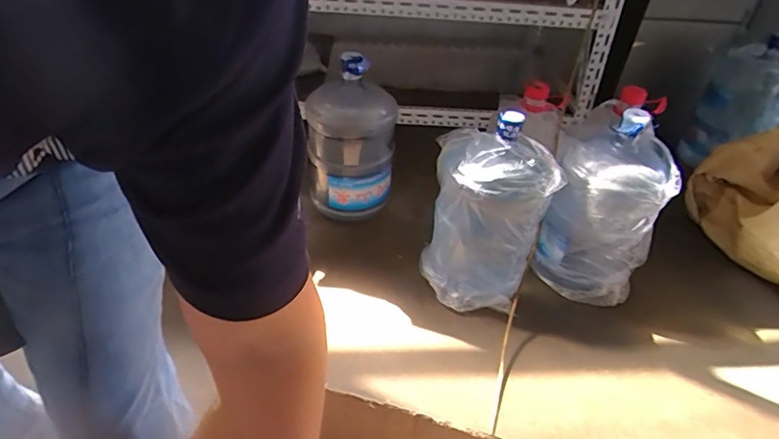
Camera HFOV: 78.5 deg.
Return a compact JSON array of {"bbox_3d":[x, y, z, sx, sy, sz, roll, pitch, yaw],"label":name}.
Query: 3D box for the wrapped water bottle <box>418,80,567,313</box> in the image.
[{"bbox_3d":[0.232,-0.021,1.166,0.266,0.478,0.250,10,42,6],"label":"wrapped water bottle"}]

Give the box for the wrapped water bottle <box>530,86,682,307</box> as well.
[{"bbox_3d":[0.521,-0.044,1.189,0.262,0.492,0.246,15,42,11],"label":"wrapped water bottle"}]

